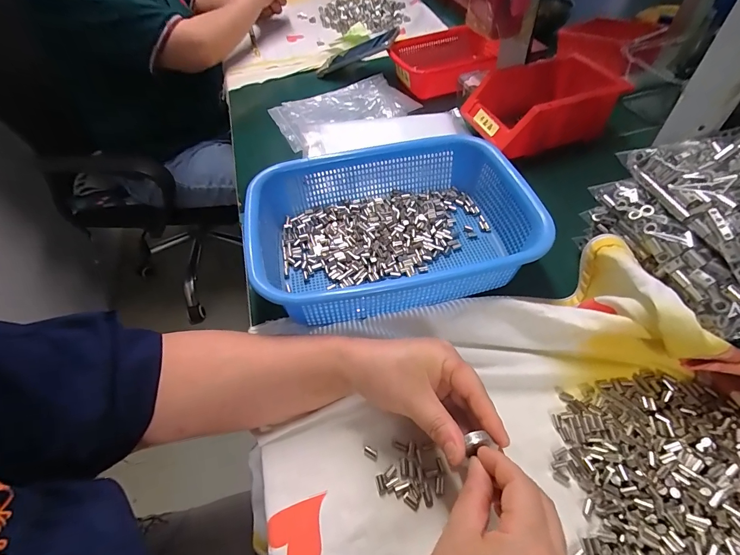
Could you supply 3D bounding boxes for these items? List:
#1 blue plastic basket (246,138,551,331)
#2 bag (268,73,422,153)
[{"bbox_3d":[0.015,-0.054,0.396,0.284,0.075,0.206,-12,53,-6],"label":"blue plastic basket"},{"bbox_3d":[-0.047,-0.291,0.632,0.231,0.030,0.157,-21,53,-10],"label":"bag"}]

